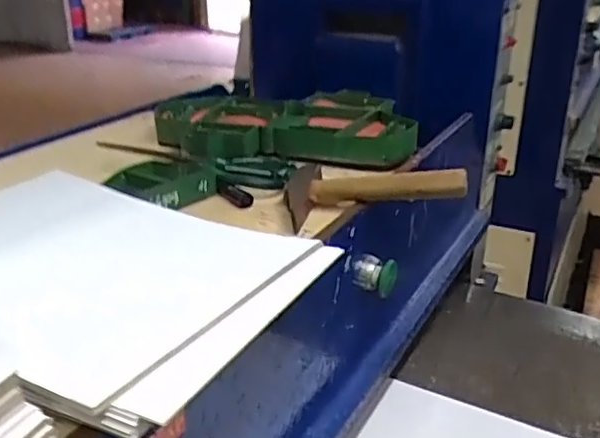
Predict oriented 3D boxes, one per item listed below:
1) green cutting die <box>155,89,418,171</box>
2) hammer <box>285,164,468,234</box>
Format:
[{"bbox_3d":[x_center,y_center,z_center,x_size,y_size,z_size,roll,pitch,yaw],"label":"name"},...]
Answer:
[{"bbox_3d":[-0.020,-0.115,0.750,0.310,0.043,0.198,3,25,9],"label":"green cutting die"},{"bbox_3d":[0.069,-0.024,0.580,0.166,0.045,0.081,-1,25,0],"label":"hammer"}]

